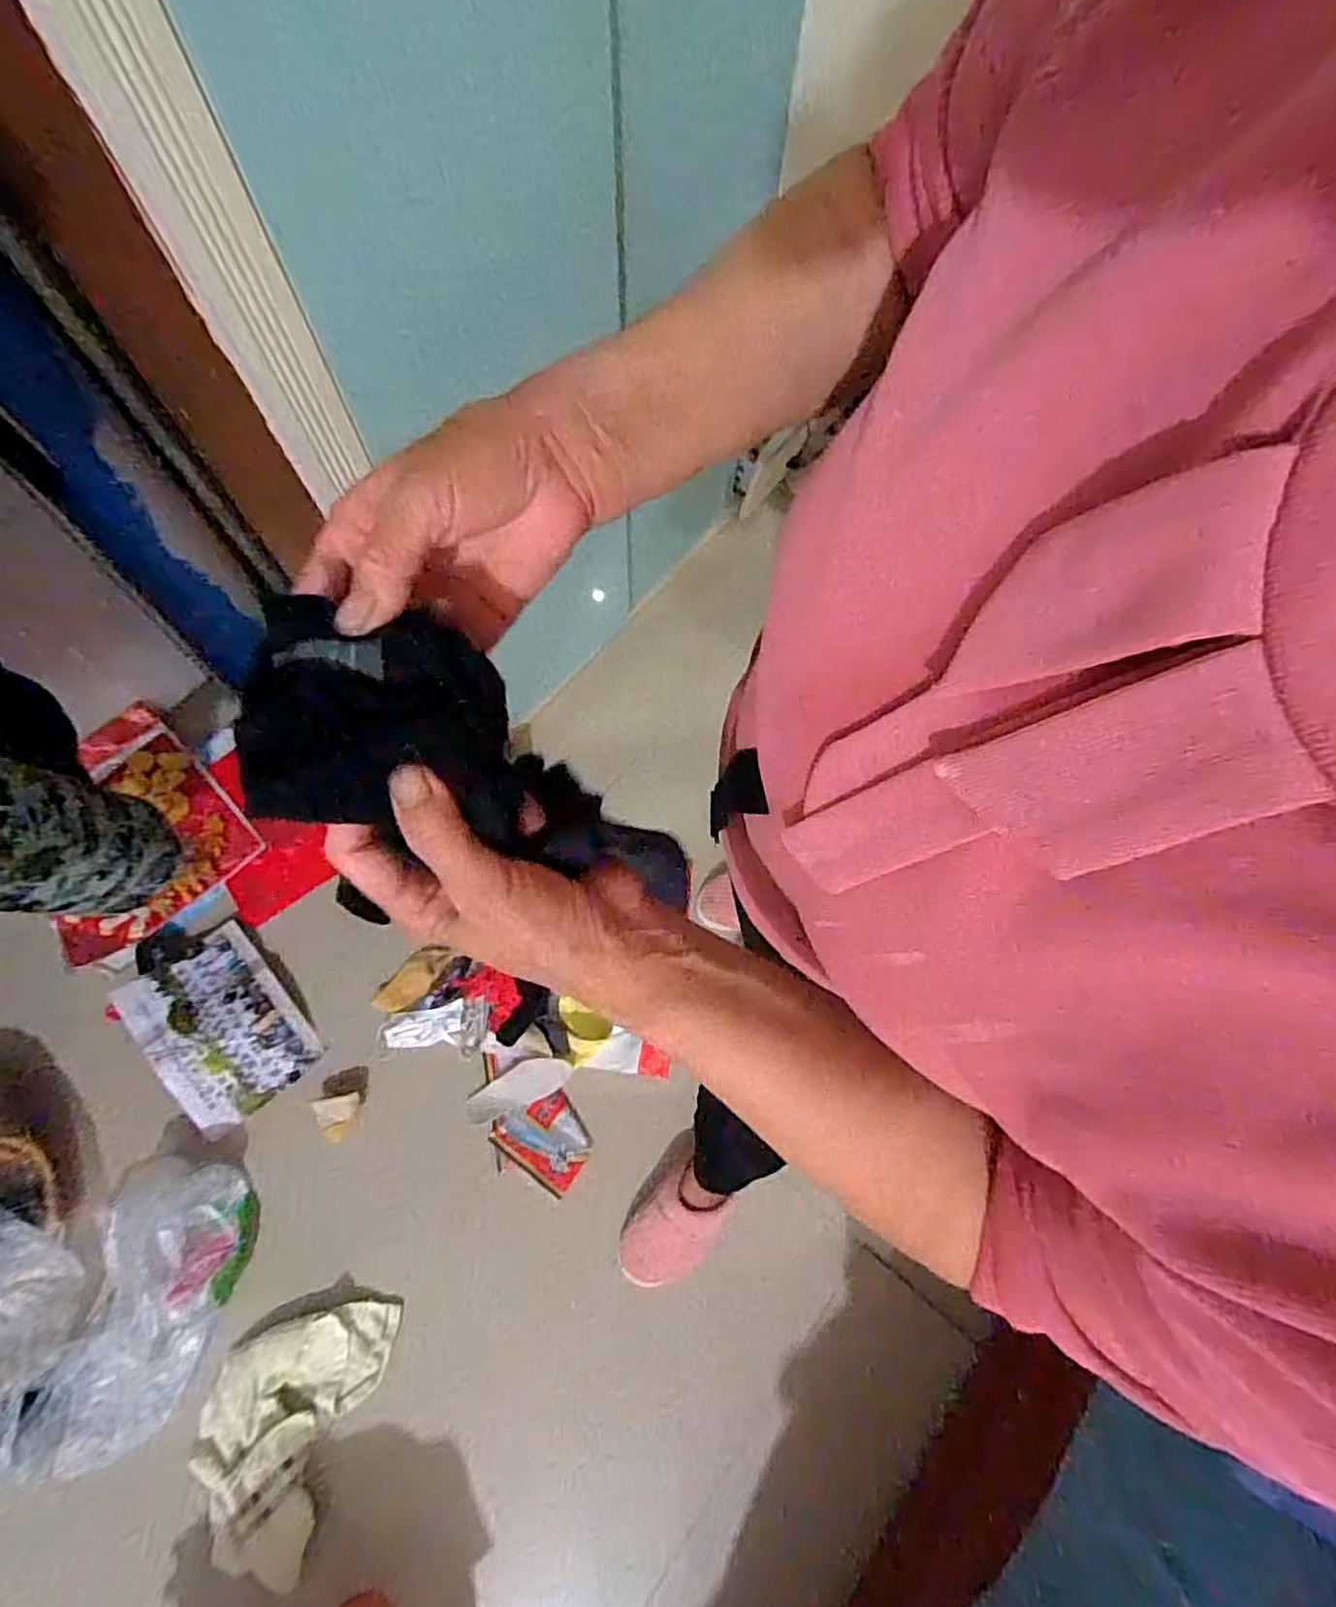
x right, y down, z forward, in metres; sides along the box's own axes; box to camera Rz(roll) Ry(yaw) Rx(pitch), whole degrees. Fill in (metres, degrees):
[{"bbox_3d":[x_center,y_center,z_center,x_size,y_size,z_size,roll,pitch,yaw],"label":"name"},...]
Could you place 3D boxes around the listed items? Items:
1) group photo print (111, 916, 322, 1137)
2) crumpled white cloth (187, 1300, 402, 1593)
[{"bbox_3d":[-0.727,0.362,1.121,0.191,0.021,0.288,-35,76,-32],"label":"group photo print"},{"bbox_3d":[-0.521,0.829,0.938,0.197,0.030,0.282,23,55,-3],"label":"crumpled white cloth"}]

